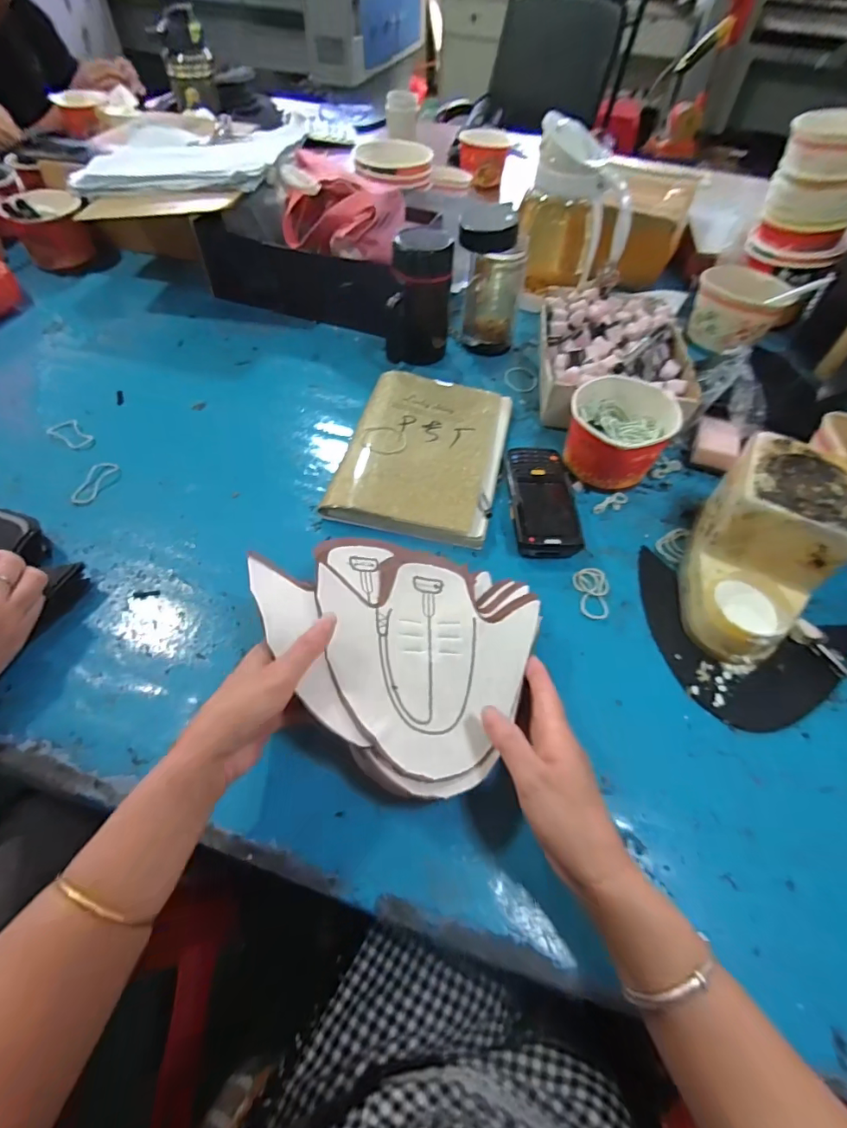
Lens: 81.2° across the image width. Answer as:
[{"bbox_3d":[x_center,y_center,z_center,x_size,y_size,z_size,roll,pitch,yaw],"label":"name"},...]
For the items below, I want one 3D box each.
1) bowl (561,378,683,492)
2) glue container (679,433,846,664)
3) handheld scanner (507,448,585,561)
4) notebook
[{"bbox_3d":[0.221,-0.150,0.565,0.107,0.075,0.136,27,58,15],"label":"bowl"},{"bbox_3d":[0.315,-0.011,0.459,0.106,0.116,0.190,24,57,13],"label":"glue container"},{"bbox_3d":[0.127,-0.066,0.538,0.069,0.031,0.144,1,55,-2],"label":"handheld scanner"},{"bbox_3d":[0.004,-0.130,0.580,0.170,0.033,0.240,12,55,5],"label":"notebook"}]

